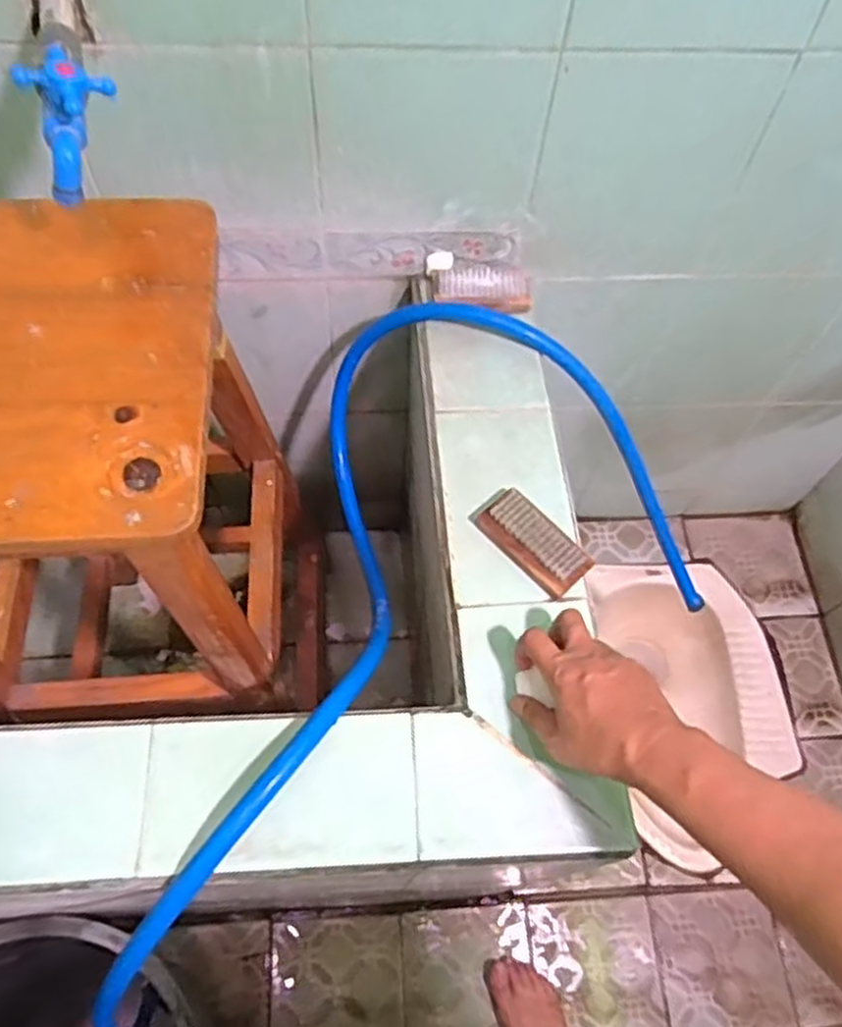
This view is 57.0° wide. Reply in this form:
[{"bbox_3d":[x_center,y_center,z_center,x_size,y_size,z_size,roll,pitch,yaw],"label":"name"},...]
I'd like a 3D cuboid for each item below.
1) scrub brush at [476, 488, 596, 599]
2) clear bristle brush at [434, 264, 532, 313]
[{"bbox_3d":[0.099,0.026,0.675,0.046,0.025,0.098,-38,69,-21],"label":"scrub brush"},{"bbox_3d":[0.066,-0.239,0.813,0.098,0.025,0.048,10,61,2],"label":"clear bristle brush"}]

